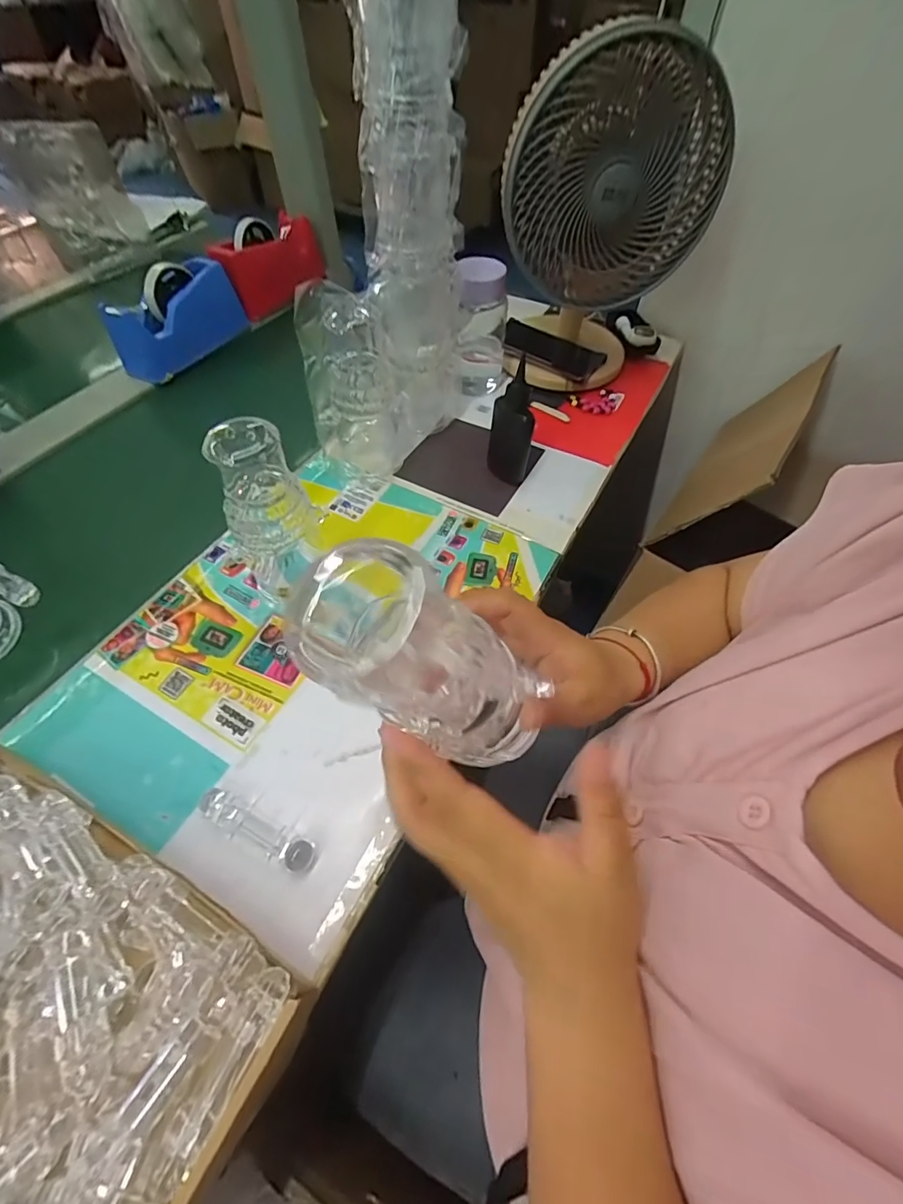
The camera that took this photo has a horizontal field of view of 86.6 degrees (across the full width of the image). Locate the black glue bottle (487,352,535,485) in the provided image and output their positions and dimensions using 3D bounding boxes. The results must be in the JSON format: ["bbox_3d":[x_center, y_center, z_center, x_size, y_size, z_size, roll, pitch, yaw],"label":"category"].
[{"bbox_3d":[0.069,-0.200,0.541,0.049,0.132,0.032,8,55,4],"label":"black glue bottle"}]

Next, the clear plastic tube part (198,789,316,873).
[{"bbox_3d":[-0.147,0.169,0.358,0.097,0.020,0.024,20,57,12],"label":"clear plastic tube part"}]

